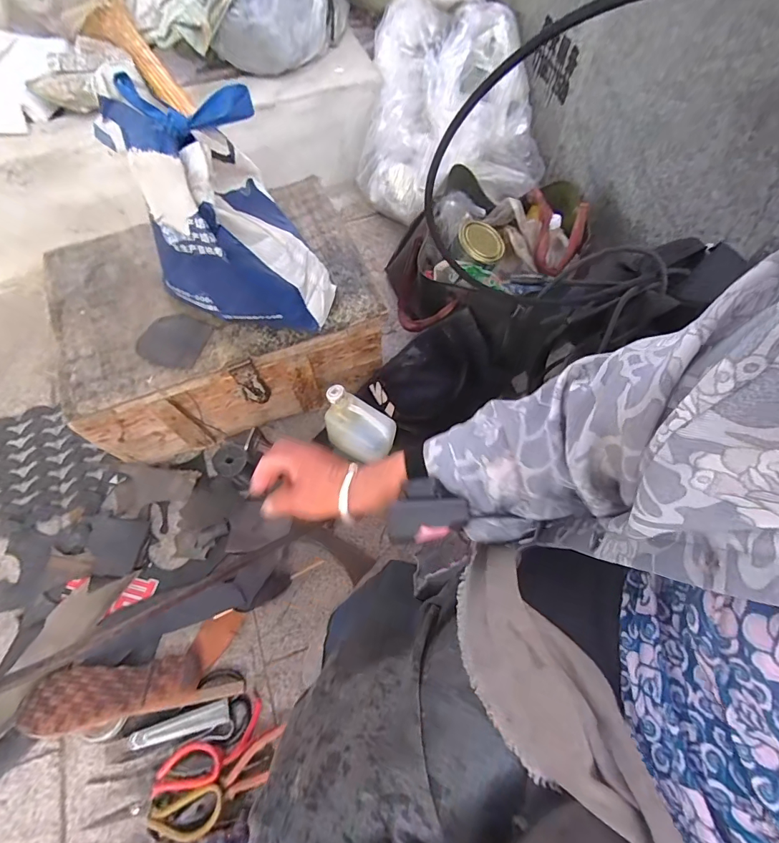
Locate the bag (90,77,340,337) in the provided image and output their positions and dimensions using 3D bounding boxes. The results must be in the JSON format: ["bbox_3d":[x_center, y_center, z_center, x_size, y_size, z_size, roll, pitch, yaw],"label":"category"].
[{"bbox_3d":[-0.211,-0.254,0.548,0.225,0.263,0.176,-16,64,-8],"label":"bag"}]

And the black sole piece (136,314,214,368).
[{"bbox_3d":[-0.332,-0.125,0.644,0.097,0.011,0.088,18,64,9],"label":"black sole piece"}]

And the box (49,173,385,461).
[{"bbox_3d":[-0.285,-0.168,0.775,0.491,0.236,0.345,-17,64,-8],"label":"box"}]

